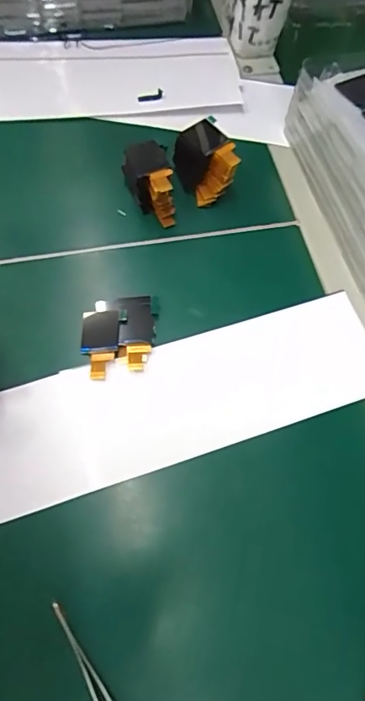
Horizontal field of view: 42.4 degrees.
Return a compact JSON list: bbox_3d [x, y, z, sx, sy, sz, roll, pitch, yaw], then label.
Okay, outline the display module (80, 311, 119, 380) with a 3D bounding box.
[{"bbox_3d":[-0.060,-0.005,0.335,0.026,0.006,0.050,2,64,-2],"label":"display module"}]

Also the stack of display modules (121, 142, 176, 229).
[{"bbox_3d":[-0.027,-0.132,0.376,0.034,0.047,0.046,-9,65,-8],"label":"stack of display modules"}]

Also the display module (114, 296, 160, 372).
[{"bbox_3d":[-0.033,-0.014,0.341,0.030,0.004,0.058,1,64,-3],"label":"display module"}]

